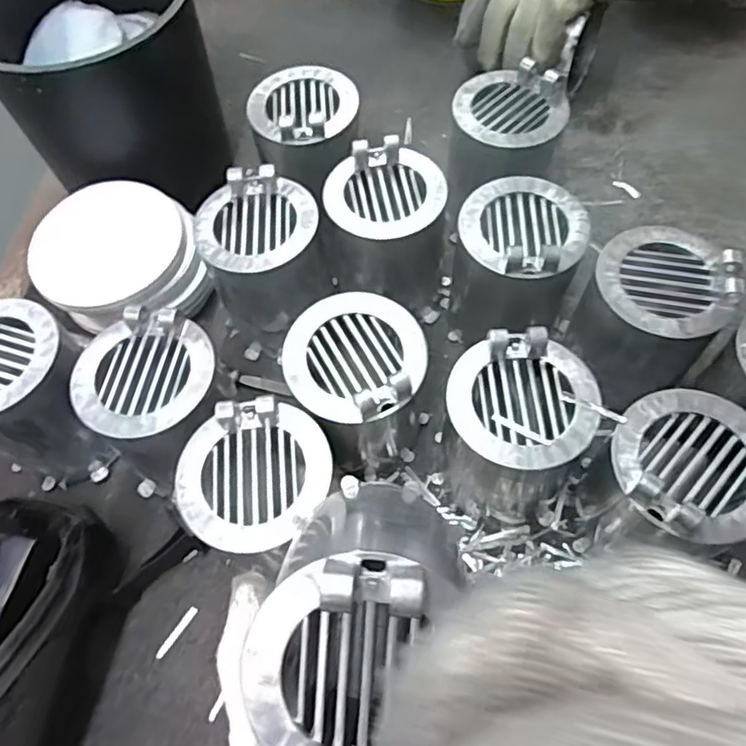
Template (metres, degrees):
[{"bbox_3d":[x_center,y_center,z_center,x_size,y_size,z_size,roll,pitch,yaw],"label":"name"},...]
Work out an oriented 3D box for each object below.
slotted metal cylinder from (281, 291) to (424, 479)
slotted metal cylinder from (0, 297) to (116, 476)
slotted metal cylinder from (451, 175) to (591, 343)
[{"bbox_3d":[-0.008,0.011,0.423,0.080,0.115,0.087,-2,61,3],"label":"slotted metal cylinder"},{"bbox_3d":[-0.231,0.019,0.430,0.090,0.106,0.107,-37,65,-15],"label":"slotted metal cylinder"},{"bbox_3d":[0.104,-0.074,0.471,0.088,0.119,0.086,5,62,7],"label":"slotted metal cylinder"}]

